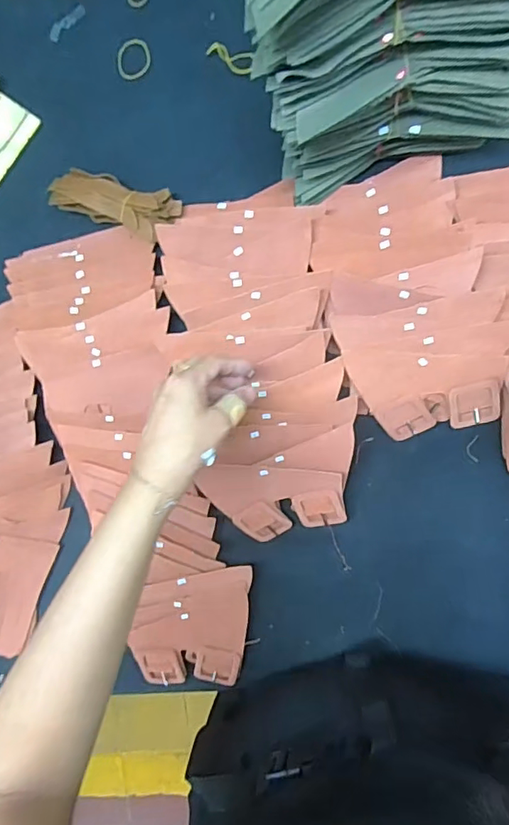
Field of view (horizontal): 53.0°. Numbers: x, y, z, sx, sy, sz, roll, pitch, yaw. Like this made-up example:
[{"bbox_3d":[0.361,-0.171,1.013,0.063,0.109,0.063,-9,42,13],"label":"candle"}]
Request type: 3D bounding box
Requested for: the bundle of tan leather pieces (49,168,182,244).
[{"bbox_3d":[-0.151,-0.227,0.555,0.142,0.032,0.050,21,95,7],"label":"bundle of tan leather pieces"}]

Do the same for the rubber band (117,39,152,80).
[{"bbox_3d":[-0.135,-0.392,0.566,0.039,0.004,0.041,0,92,9],"label":"rubber band"}]

